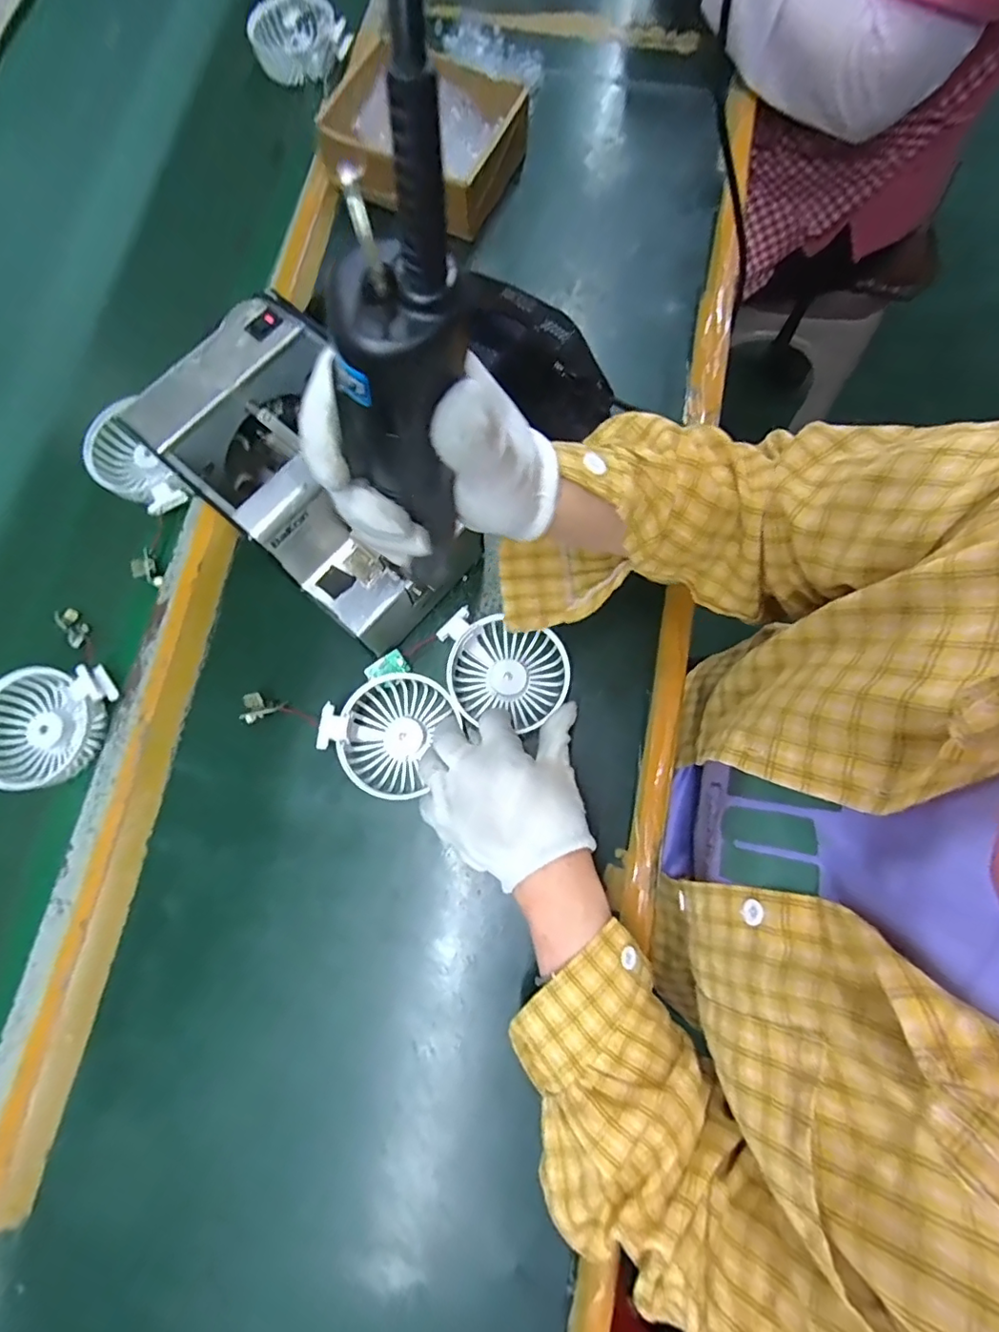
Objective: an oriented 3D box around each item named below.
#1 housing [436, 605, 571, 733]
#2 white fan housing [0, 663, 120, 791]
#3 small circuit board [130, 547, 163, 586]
[{"bbox_3d":[0.003,0.005,0.418,0.097,0.031,0.077,12,78,4],"label":"housing"},{"bbox_3d":[-0.352,0.042,0.422,0.082,0.027,0.099,20,78,5],"label":"white fan housing"},{"bbox_3d":[-0.292,-0.080,0.454,0.019,0.009,0.034,-25,78,-5],"label":"small circuit board"}]

